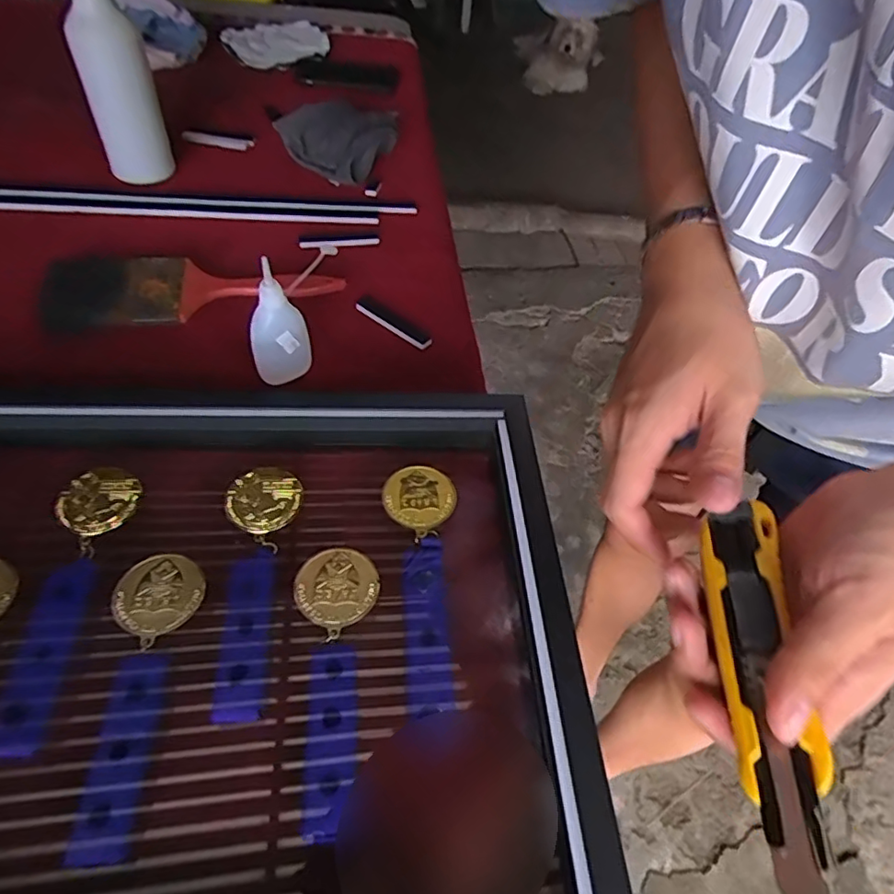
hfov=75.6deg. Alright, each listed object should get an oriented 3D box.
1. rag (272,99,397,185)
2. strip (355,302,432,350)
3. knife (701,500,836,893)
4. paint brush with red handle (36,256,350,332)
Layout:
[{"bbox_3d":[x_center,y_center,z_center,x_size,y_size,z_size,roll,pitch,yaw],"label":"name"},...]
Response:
[{"bbox_3d":[-0.127,-0.395,0.728,0.128,0.038,0.151,26,53,15],"label":"rag"},{"bbox_3d":[-0.050,-0.112,0.531,0.084,0.008,0.012,33,56,19],"label":"strip"},{"bbox_3d":[0.132,0.093,0.240,0.029,0.016,0.158,8,53,1],"label":"knife"},{"bbox_3d":[-0.227,-0.148,0.529,0.247,0.027,0.092,-11,53,-15],"label":"paint brush with red handle"}]

